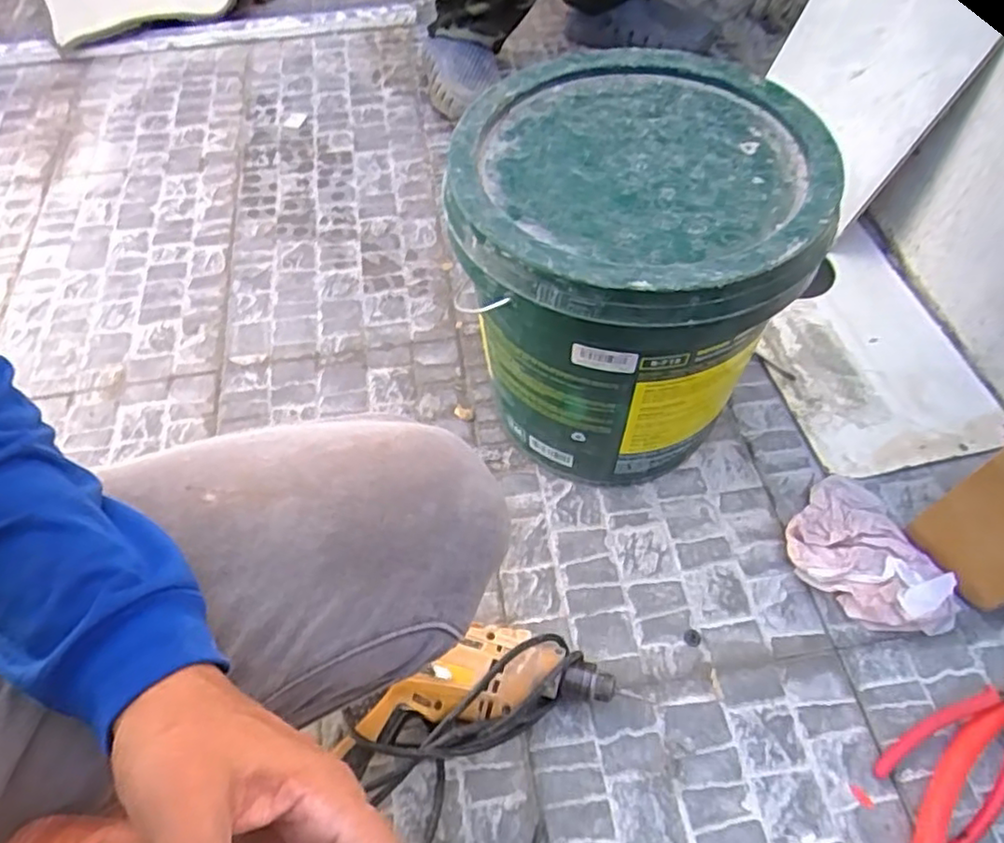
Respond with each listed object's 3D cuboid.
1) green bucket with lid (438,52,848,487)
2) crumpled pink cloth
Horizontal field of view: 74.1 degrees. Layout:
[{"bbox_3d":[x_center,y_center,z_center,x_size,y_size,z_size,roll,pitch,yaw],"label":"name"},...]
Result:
[{"bbox_3d":[0.115,-0.122,0.635,0.273,0.301,0.290,-1,56,2],"label":"green bucket with lid"},{"bbox_3d":[0.351,0.132,0.653,0.119,0.038,0.163,-17,57,-8],"label":"crumpled pink cloth"}]

